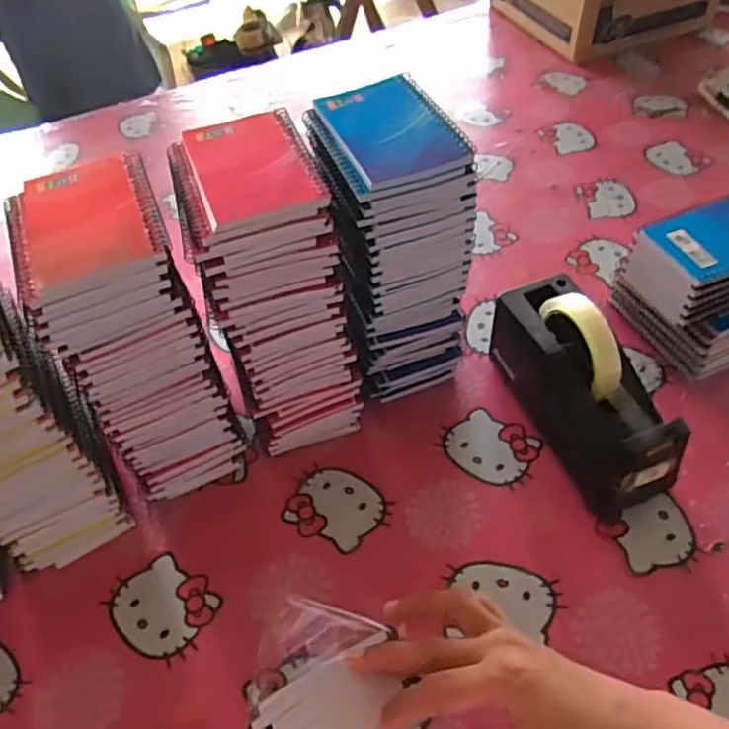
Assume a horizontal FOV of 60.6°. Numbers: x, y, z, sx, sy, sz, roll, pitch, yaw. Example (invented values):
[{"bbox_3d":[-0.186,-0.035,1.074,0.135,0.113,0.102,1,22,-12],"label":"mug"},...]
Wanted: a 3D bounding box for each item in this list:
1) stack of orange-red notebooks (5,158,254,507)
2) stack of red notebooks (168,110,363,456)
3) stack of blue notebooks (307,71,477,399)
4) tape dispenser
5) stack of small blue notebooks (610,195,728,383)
[{"bbox_3d":[-0.187,-0.018,0.519,0.116,0.263,0.139,-22,53,-14],"label":"stack of orange-red notebooks"},{"bbox_3d":[-0.081,-0.058,0.547,0.107,0.259,0.156,-20,53,-13],"label":"stack of red notebooks"},{"bbox_3d":[0.020,-0.099,0.572,0.106,0.263,0.133,-18,53,-11],"label":"stack of blue notebooks"},{"bbox_3d":[0.195,0.015,0.557,0.078,0.125,0.203,-17,52,-10],"label":"tape dispenser"},{"bbox_3d":[0.346,-0.081,0.622,0.138,0.133,0.130,-19,53,-12],"label":"stack of small blue notebooks"}]

